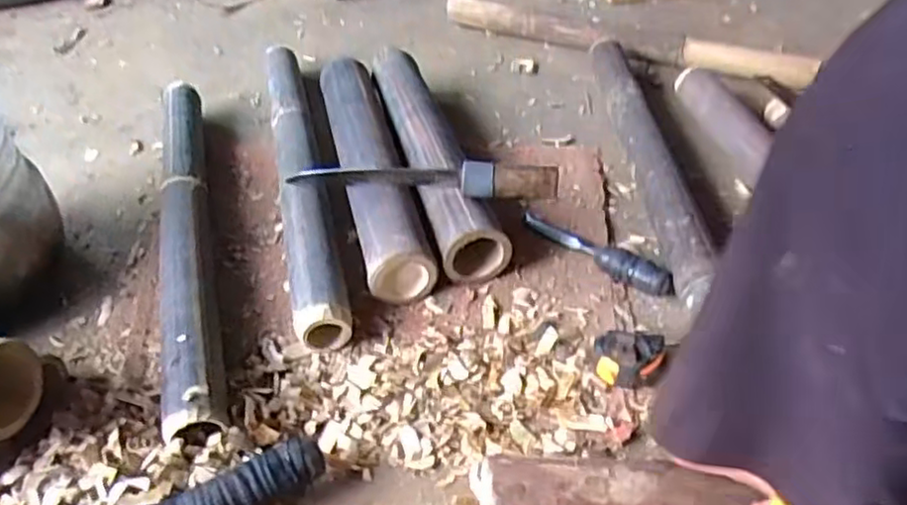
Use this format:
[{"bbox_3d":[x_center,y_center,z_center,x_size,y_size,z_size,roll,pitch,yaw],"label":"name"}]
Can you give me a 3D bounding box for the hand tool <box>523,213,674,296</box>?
[{"bbox_3d":[0.171,-0.006,0.835,0.206,0.039,0.025,34,55,31],"label":"hand tool"}]

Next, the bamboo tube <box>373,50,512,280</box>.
[{"bbox_3d":[-0.036,-0.146,0.952,0.080,0.083,0.465,-13,45,-10],"label":"bamboo tube"}]

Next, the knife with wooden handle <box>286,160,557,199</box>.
[{"bbox_3d":[-0.039,-0.091,0.808,0.316,0.053,0.023,8,45,10],"label":"knife with wooden handle"}]

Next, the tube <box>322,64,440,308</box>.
[{"bbox_3d":[-0.111,-0.120,0.923,0.078,0.083,0.465,-12,45,-10],"label":"tube"}]

